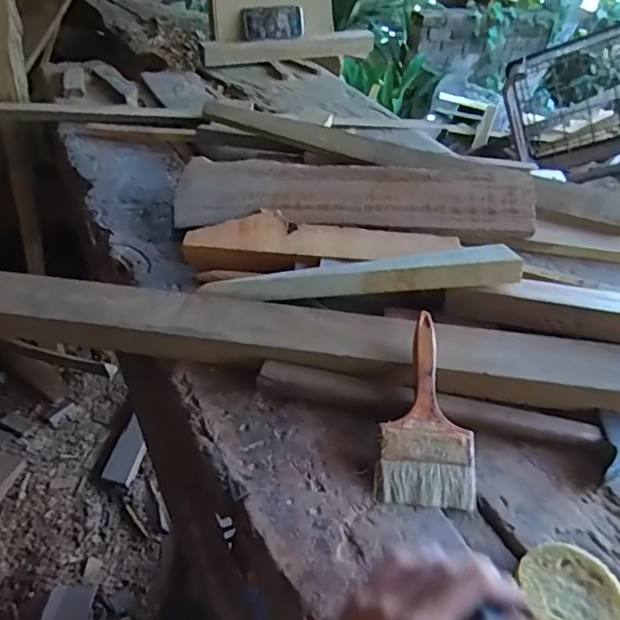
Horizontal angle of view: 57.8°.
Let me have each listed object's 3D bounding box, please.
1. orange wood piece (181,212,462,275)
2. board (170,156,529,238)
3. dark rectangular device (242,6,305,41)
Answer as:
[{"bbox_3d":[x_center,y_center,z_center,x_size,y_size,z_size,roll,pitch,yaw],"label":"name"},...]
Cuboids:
[{"bbox_3d":[0.014,-0.086,0.745,0.342,0.027,0.102,3,41,1],"label":"orange wood piece"},{"bbox_3d":[0.064,-0.165,0.825,0.522,0.036,0.158,4,41,2],"label":"board"},{"bbox_3d":[-0.087,-0.696,1.362,0.150,0.072,0.016,-9,27,-14],"label":"dark rectangular device"}]

